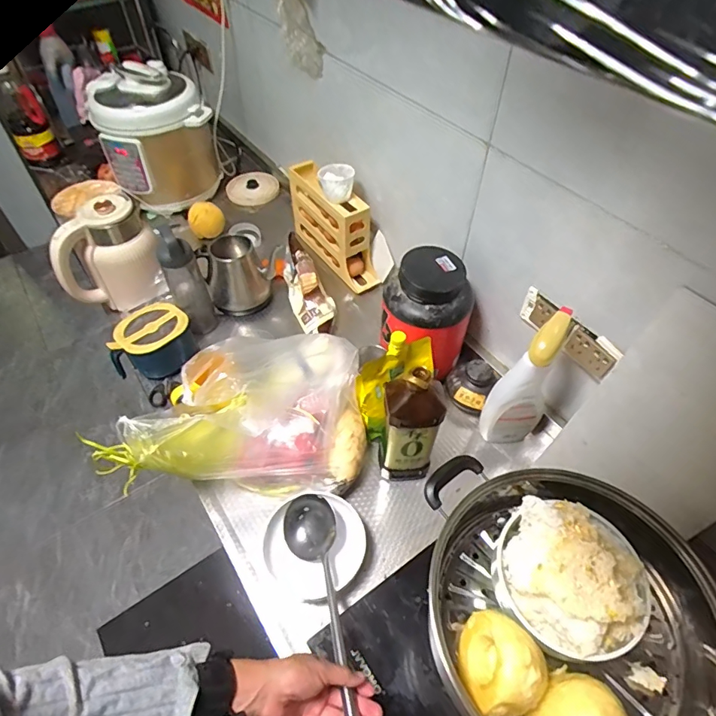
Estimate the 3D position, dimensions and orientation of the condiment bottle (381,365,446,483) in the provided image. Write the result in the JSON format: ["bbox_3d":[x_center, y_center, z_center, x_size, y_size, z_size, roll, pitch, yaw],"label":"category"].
[{"bbox_3d":[0.080,0.104,0.706,0.088,0.260,0.060,7,52,5],"label":"condiment bottle"}]

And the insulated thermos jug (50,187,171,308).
[{"bbox_3d":[-0.507,-0.191,0.956,0.199,0.198,0.161,-30,58,-22],"label":"insulated thermos jug"}]

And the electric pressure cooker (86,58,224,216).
[{"bbox_3d":[-0.519,-0.552,1.225,0.267,0.341,0.274,-27,57,-20],"label":"electric pressure cooker"}]

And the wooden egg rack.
[{"bbox_3d":[-0.061,-0.302,1.096,0.091,0.195,0.284,-29,57,-22],"label":"wooden egg rack"}]

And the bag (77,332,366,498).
[{"bbox_3d":[-0.189,0.079,0.783,0.389,0.141,0.274,-2,52,-2],"label":"bag"}]

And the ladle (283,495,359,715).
[{"bbox_3d":[-0.026,0.363,0.590,0.074,0.079,0.412,-13,38,-11],"label":"ladle"}]

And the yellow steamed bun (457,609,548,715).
[{"bbox_3d":[0.142,0.300,0.458,0.077,0.062,0.095,-13,53,-11],"label":"yellow steamed bun"}]

